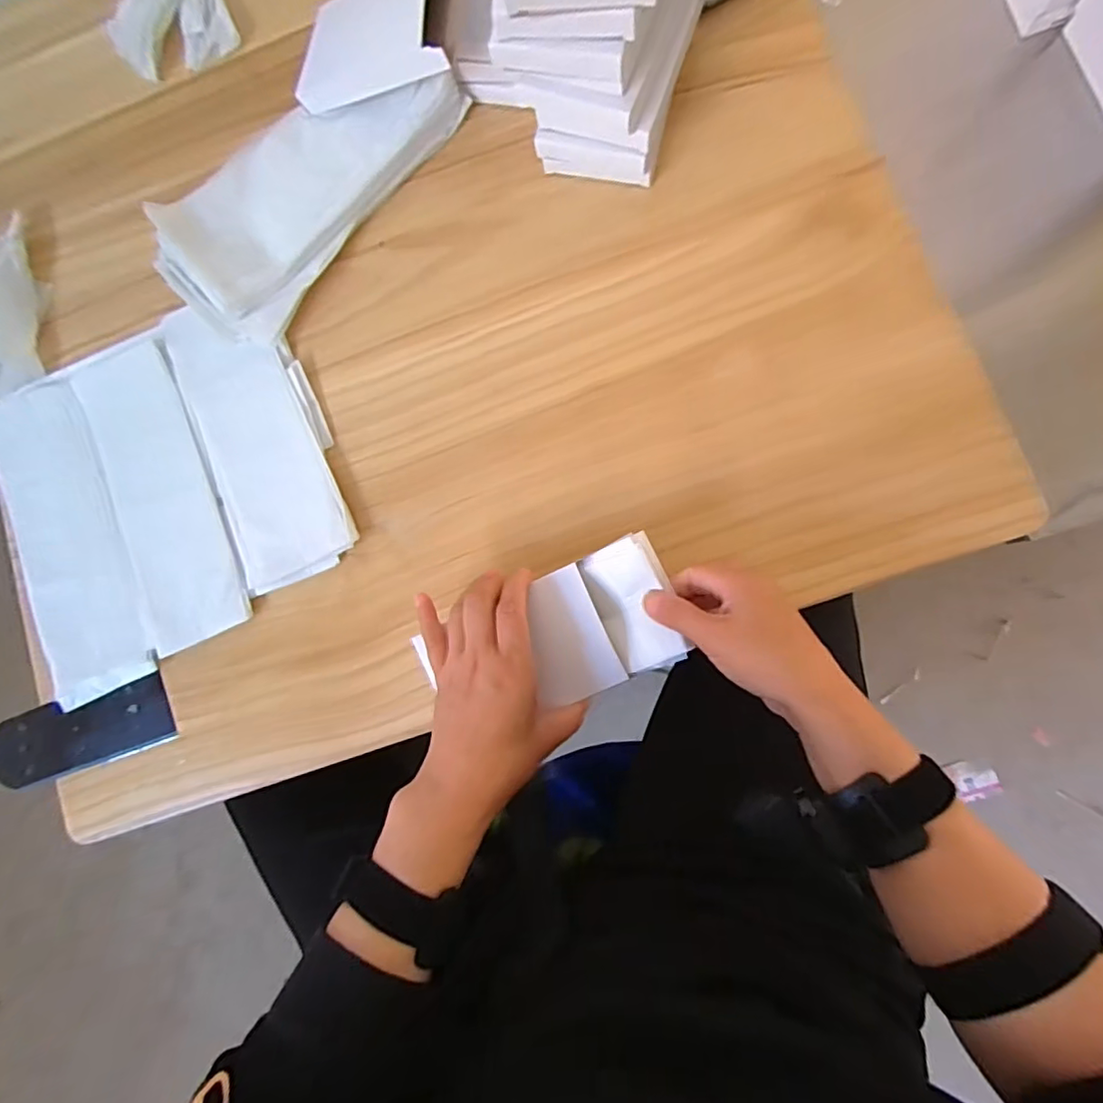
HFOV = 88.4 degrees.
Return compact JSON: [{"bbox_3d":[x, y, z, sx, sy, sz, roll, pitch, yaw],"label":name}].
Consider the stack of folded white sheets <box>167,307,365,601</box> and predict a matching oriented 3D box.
[{"bbox_3d":[-0.239,-0.092,0.457,0.094,0.013,0.240,-24,82,2],"label":"stack of folded white sheets"}]

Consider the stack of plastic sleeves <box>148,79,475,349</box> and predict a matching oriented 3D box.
[{"bbox_3d":[-0.198,-0.295,0.457,0.115,0.045,0.265,40,88,8],"label":"stack of plastic sleeves"}]

